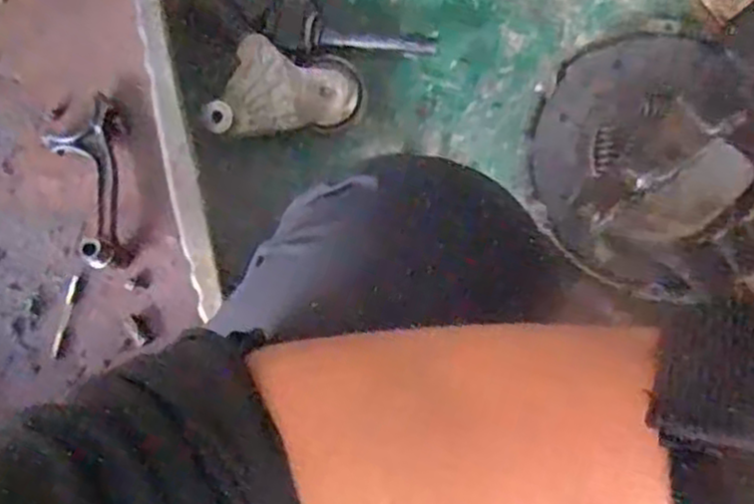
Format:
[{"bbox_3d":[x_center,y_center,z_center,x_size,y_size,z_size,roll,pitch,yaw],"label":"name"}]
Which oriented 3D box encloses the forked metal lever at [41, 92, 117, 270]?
[{"bbox_3d":[-0.267,-0.068,0.697,0.069,0.039,0.172,-13,81,-1],"label":"forked metal lever"}]

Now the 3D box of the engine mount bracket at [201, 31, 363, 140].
[{"bbox_3d":[-0.080,-0.139,0.689,0.128,0.030,0.099,14,82,3],"label":"engine mount bracket"}]

